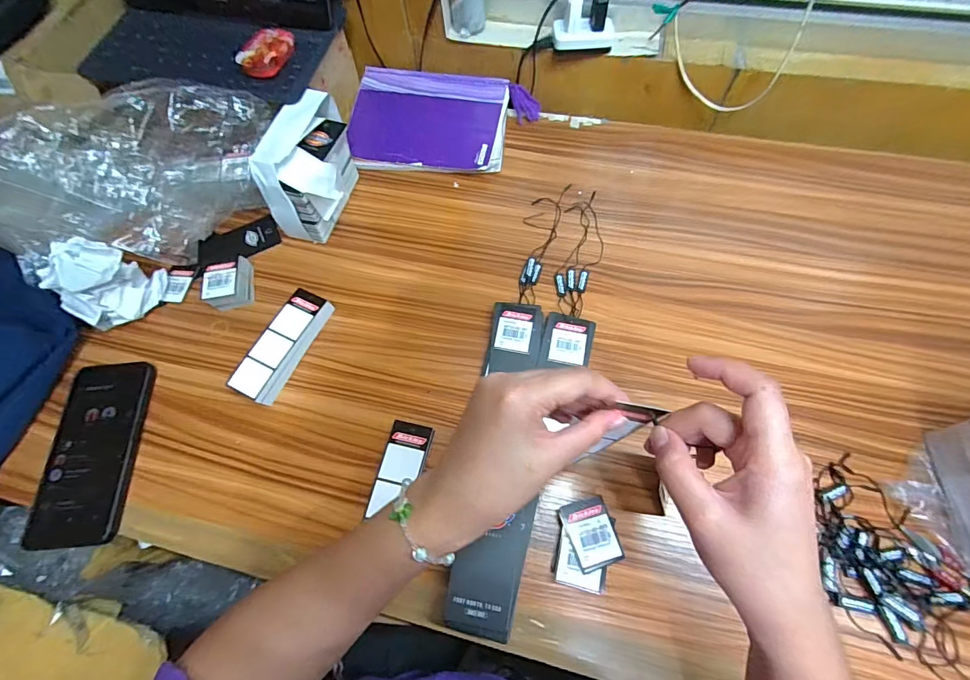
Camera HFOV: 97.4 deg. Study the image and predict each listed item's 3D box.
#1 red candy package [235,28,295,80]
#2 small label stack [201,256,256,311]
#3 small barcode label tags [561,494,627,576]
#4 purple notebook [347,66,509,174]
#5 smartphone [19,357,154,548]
[{"bbox_3d":[-0.235,-0.316,0.467,0.041,0.018,0.070,19,68,11],"label":"red candy package"},{"bbox_3d":[-0.280,-0.062,0.469,0.039,0.040,0.051,-7,65,0],"label":"small label stack"},{"bbox_3d":[0.089,0.160,0.355,0.038,0.008,0.052,-17,54,-4],"label":"small barcode label tags"},{"bbox_3d":[-0.076,-0.284,0.560,0.203,0.035,0.150,5,66,5],"label":"purple notebook"},{"bbox_3d":[-0.372,0.103,0.404,0.079,0.014,0.167,-5,65,-2],"label":"smartphone"}]

